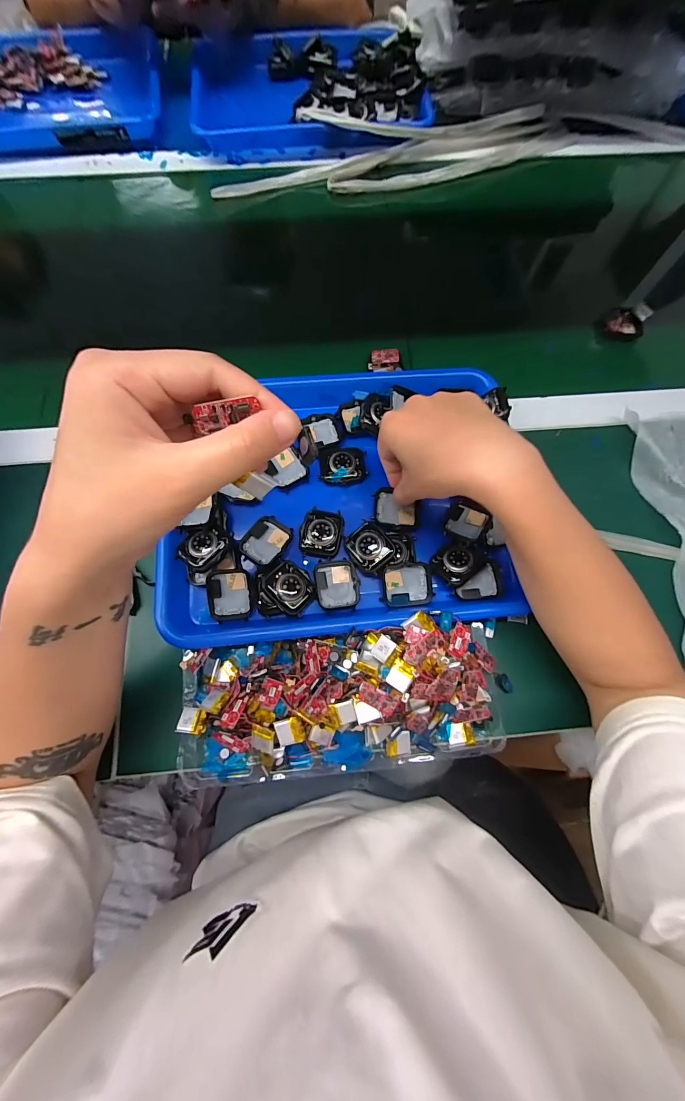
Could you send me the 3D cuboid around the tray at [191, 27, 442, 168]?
[{"bbox_3d":[-0.048,-0.662,0.524,0.318,0.038,0.248,-2,73,-2],"label":"tray"}]

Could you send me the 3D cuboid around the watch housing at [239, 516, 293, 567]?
[{"bbox_3d":[-0.067,-0.008,0.330,0.037,0.009,0.042,31,75,8],"label":"watch housing"}]

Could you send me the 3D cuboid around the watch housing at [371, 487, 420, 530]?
[{"bbox_3d":[0.049,-0.037,0.336,0.043,0.013,0.035,3,73,0],"label":"watch housing"}]

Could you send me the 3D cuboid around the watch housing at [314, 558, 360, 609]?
[{"bbox_3d":[-0.005,0.029,0.322,0.036,0.008,0.043,-9,74,-4],"label":"watch housing"}]

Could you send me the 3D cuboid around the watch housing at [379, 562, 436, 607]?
[{"bbox_3d":[0.056,0.030,0.321,0.043,0.013,0.035,-5,74,-2],"label":"watch housing"}]

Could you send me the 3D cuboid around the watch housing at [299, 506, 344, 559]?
[{"bbox_3d":[-0.019,-0.017,0.331,0.037,0.006,0.044,7,73,1],"label":"watch housing"}]

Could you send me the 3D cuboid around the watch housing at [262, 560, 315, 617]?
[{"bbox_3d":[-0.045,0.032,0.313,0.039,0.013,0.035,34,76,9],"label":"watch housing"}]

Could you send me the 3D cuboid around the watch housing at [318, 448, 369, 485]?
[{"bbox_3d":[0.000,-0.081,0.349,0.044,0.007,0.036,2,73,0],"label":"watch housing"}]

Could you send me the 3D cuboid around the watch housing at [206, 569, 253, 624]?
[{"bbox_3d":[-0.097,0.037,0.316,0.035,0.012,0.041,-6,92,-17],"label":"watch housing"}]

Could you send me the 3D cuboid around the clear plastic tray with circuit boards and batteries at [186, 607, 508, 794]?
[{"bbox_3d":[-0.001,0.119,0.292,0.256,0.055,0.107,-6,74,-3],"label":"clear plastic tray with circuit boards and batteries"}]

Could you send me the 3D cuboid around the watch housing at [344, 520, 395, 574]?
[{"bbox_3d":[0.024,-0.003,0.324,0.035,0.012,0.040,-40,78,-12],"label":"watch housing"}]

